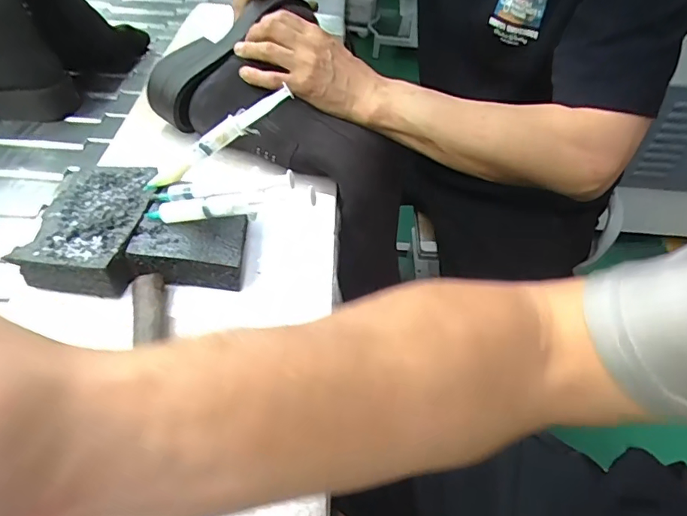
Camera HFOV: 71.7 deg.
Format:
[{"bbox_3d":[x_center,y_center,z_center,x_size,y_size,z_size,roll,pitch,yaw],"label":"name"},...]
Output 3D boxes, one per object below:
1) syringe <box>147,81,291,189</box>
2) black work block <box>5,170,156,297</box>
[{"bbox_3d":[-0.111,-0.103,0.421,0.148,0.024,0.018,-33,50,7],"label":"syringe"},{"bbox_3d":[-0.208,-0.029,0.405,0.081,0.031,0.125,6,45,-1],"label":"black work block"}]

